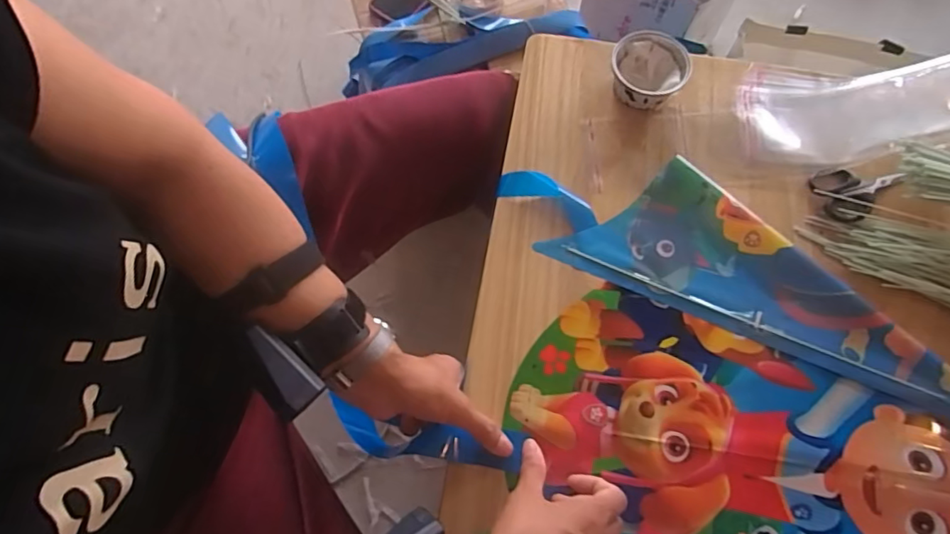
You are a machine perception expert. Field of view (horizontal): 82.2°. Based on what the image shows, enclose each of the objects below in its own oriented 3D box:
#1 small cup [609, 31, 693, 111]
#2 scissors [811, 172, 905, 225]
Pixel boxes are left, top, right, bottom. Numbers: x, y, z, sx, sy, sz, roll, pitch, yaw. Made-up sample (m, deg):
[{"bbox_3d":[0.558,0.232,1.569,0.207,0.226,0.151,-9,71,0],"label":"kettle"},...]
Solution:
[{"bbox_3d":[0.192,-0.218,0.605,0.083,0.036,0.079,0,71,0],"label":"small cup"},{"bbox_3d":[0.401,-0.085,0.569,0.089,0.009,0.061,-26,72,-8],"label":"scissors"}]

